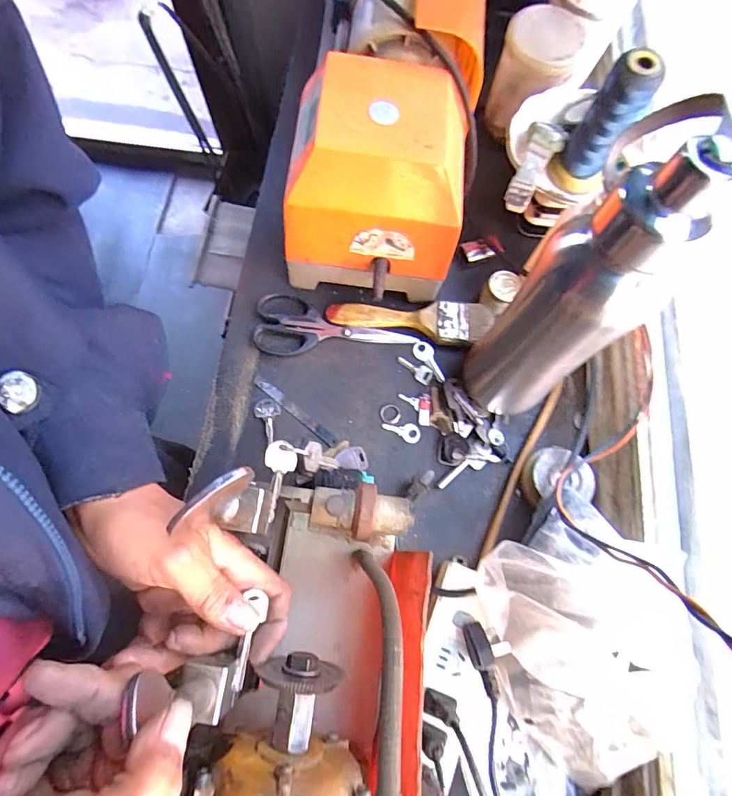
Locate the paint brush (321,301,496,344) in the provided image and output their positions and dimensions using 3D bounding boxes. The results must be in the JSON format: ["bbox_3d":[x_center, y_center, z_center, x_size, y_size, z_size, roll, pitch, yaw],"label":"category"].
[{"bbox_3d":[0.048,-0.084,0.468,0.174,0.018,0.046,1,72,-1],"label":"paint brush"}]

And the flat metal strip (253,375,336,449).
[{"bbox_3d":[-0.072,0.013,0.438,0.104,0.004,0.012,40,75,6],"label":"flat metal strip"}]

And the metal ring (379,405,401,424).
[{"bbox_3d":[0.025,0.017,0.447,0.022,0.004,0.020,0,72,-1],"label":"metal ring"}]

